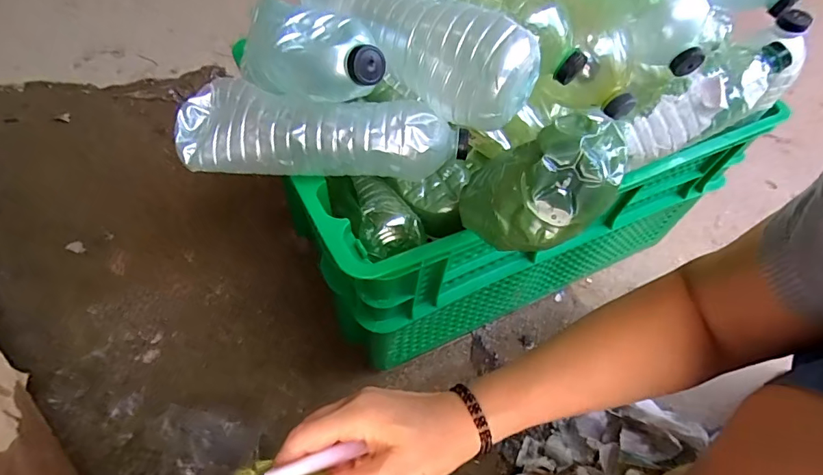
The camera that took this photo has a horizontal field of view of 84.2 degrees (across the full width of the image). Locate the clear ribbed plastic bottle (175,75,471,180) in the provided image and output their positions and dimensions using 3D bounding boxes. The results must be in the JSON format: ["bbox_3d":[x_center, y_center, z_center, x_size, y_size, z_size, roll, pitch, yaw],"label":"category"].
[{"bbox_3d":[-0.088,-0.106,0.453,0.283,0.061,0.083,6,51,-3],"label":"clear ribbed plastic bottle"}]

